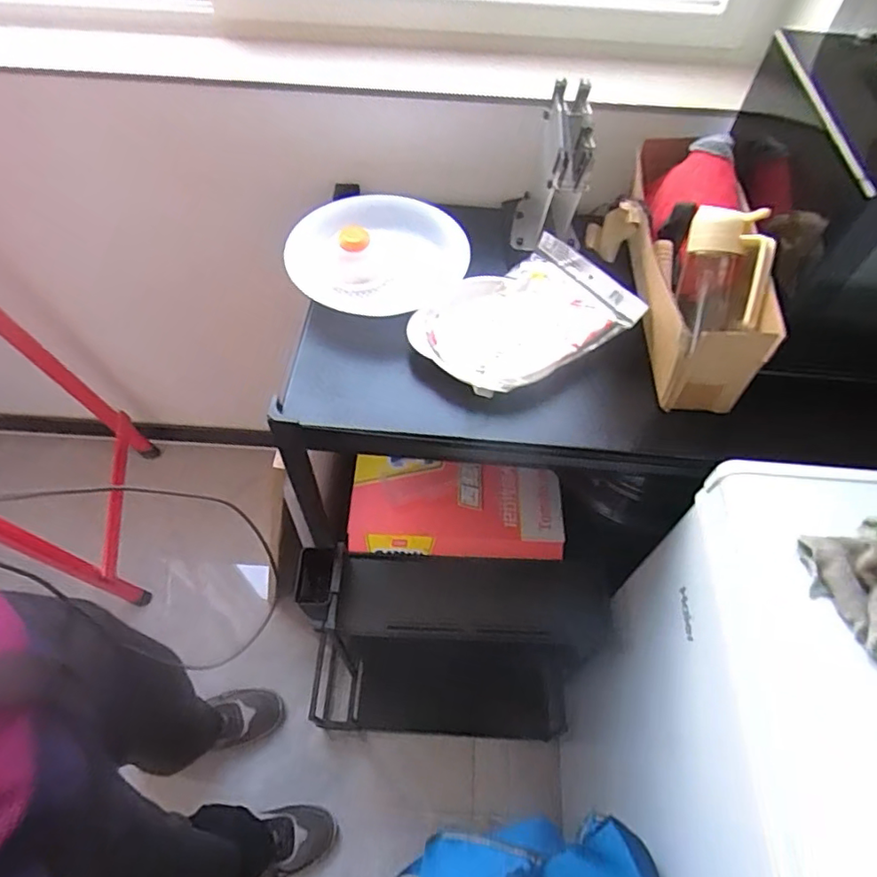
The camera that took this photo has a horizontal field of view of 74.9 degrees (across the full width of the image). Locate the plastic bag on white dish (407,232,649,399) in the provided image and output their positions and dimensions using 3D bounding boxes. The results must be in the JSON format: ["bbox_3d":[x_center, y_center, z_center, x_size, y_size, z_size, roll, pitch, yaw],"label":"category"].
[{"bbox_3d":[0.097,-0.152,0.710,0.251,0.045,0.185,-29,62,-19],"label":"plastic bag on white dish"}]

